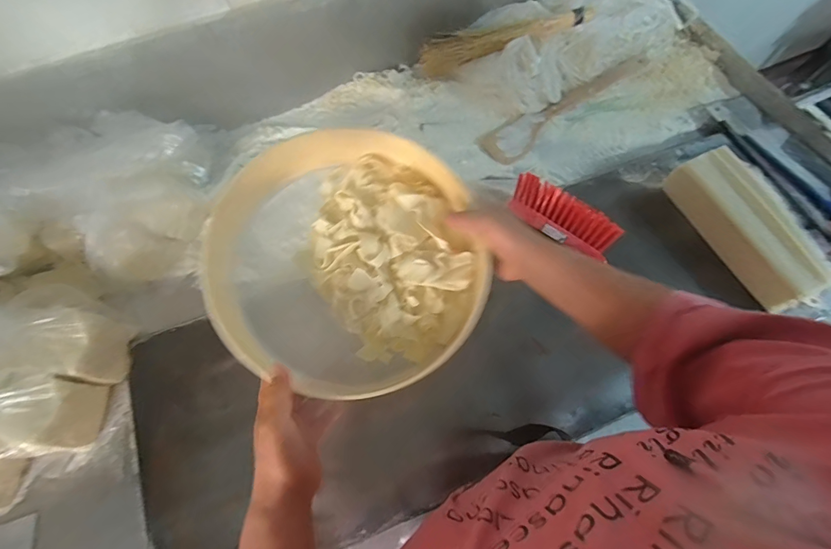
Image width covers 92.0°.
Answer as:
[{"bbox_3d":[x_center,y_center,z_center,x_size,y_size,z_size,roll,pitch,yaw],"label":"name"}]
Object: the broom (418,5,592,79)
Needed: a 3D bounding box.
[{"bbox_3d":[0.168,-0.435,0.767,0.318,0.094,0.054,-6,68,-4],"label":"broom"}]

